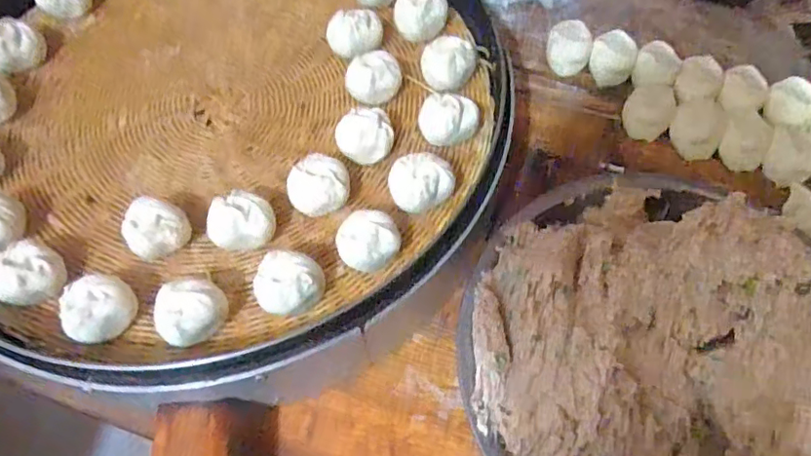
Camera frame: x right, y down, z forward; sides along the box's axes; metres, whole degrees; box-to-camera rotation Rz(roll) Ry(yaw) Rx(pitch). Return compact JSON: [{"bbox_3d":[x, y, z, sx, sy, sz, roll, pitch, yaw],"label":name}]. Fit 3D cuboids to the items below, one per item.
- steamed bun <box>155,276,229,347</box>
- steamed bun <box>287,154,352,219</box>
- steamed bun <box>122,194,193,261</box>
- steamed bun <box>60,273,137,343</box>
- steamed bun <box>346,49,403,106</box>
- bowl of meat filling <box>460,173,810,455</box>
[{"bbox_3d":[-0.134,0.052,0.347,0.039,0.040,0.043,39,67,17],"label":"steamed bun"},{"bbox_3d":[-0.061,-0.027,0.391,0.039,0.042,0.034,-37,67,-19],"label":"steamed bun"},{"bbox_3d":[-0.169,0.002,0.382,0.039,0.042,0.034,-24,63,-13],"label":"steamed bun"},{"bbox_3d":[-0.190,0.051,0.348,0.032,0.040,0.041,35,65,14],"label":"steamed bun"},{"bbox_3d":[-0.024,-0.116,0.446,0.039,0.034,0.038,0,61,0],"label":"steamed bun"},{"bbox_3d":[0.159,0.077,0.352,0.246,0.092,0.230,1,62,-3],"label":"bowl of meat filling"}]

